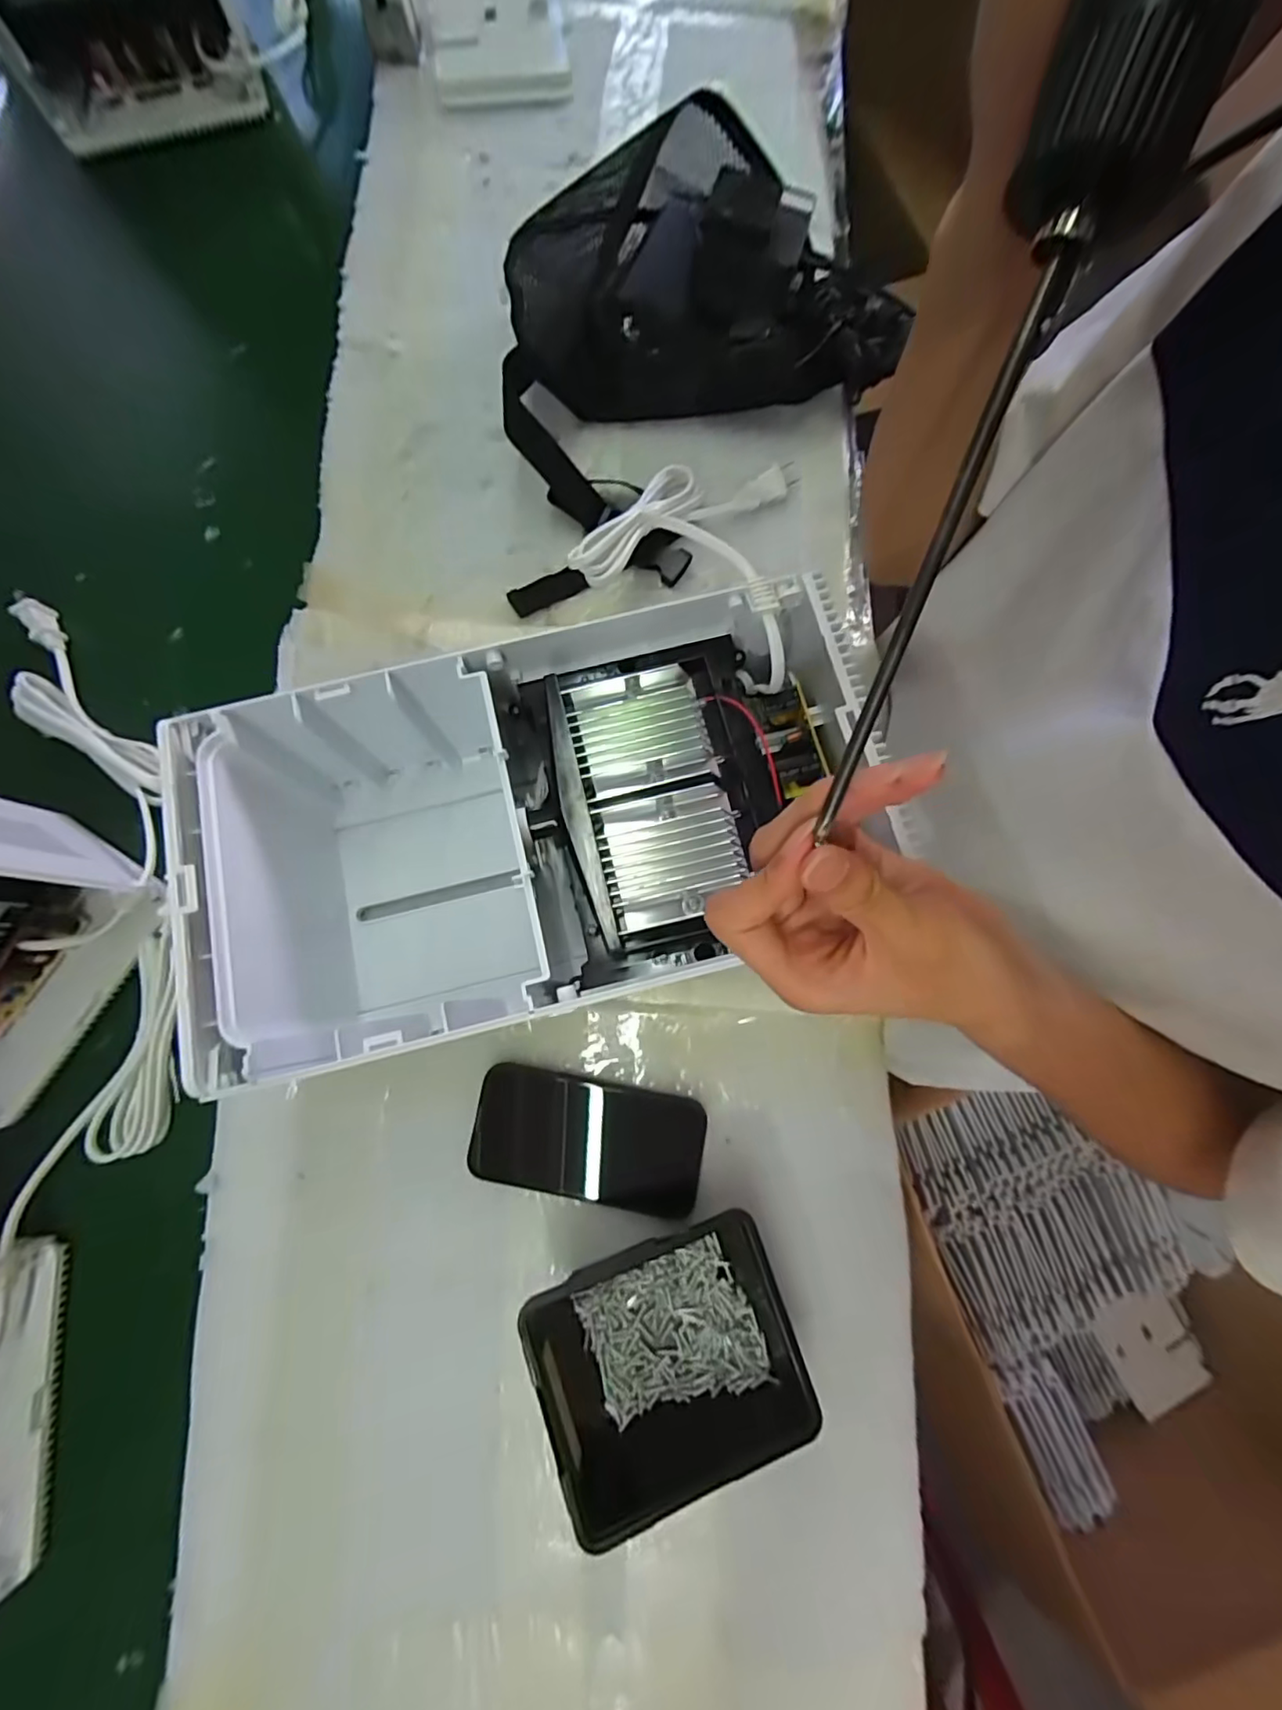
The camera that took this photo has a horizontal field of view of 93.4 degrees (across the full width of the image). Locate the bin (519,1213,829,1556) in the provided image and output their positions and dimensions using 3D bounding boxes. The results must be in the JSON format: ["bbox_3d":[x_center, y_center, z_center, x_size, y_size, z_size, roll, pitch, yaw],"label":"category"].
[{"bbox_3d":[0.018,0.290,0.355,0.141,0.069,0.125,-20,79,-5],"label":"bin"}]

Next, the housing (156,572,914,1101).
[{"bbox_3d":[-0.059,-0.020,0.372,0.360,0.144,0.219,-13,79,-4],"label":"housing"}]

